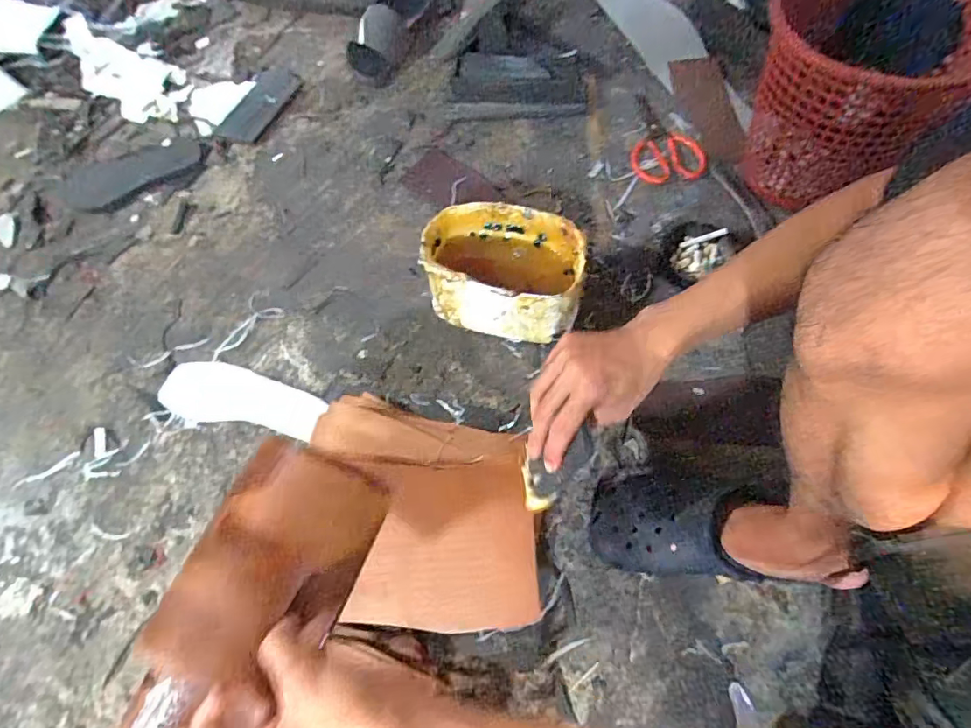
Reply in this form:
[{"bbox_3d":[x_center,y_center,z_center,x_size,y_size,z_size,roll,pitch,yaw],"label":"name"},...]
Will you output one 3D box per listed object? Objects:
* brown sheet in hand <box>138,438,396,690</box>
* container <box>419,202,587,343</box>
[{"bbox_3d":[-0.150,0.139,0.361,0.113,0.029,0.159,24,47,-3],"label":"brown sheet in hand"},{"bbox_3d":[0.022,-0.112,0.661,0.189,0.138,0.134,6,65,4],"label":"container"}]

